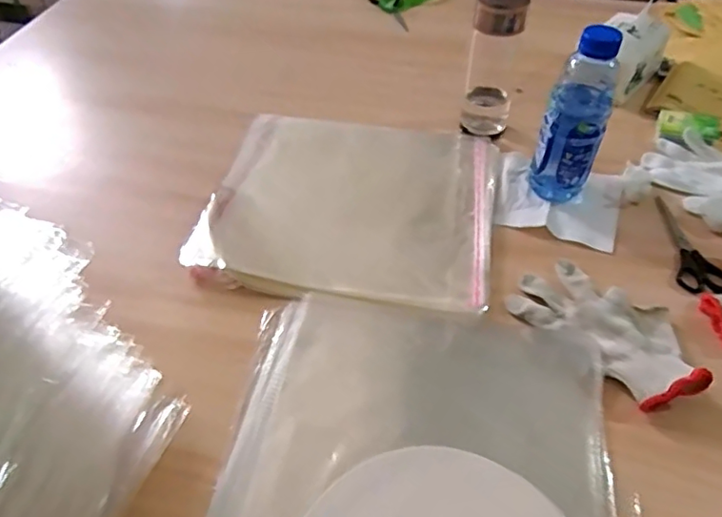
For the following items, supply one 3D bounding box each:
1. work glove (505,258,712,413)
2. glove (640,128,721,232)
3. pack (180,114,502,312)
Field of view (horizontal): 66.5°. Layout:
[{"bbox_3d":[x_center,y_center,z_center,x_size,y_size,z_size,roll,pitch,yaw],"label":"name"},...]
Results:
[{"bbox_3d":[0.249,0.064,0.550,0.097,0.029,0.182,-33,56,-27],"label":"work glove"},{"bbox_3d":[0.460,-0.092,0.696,0.195,0.021,0.136,33,55,26],"label":"glove"},{"bbox_3d":[-0.006,-0.075,0.693,0.339,0.022,0.306,7,48,6],"label":"pack"}]

